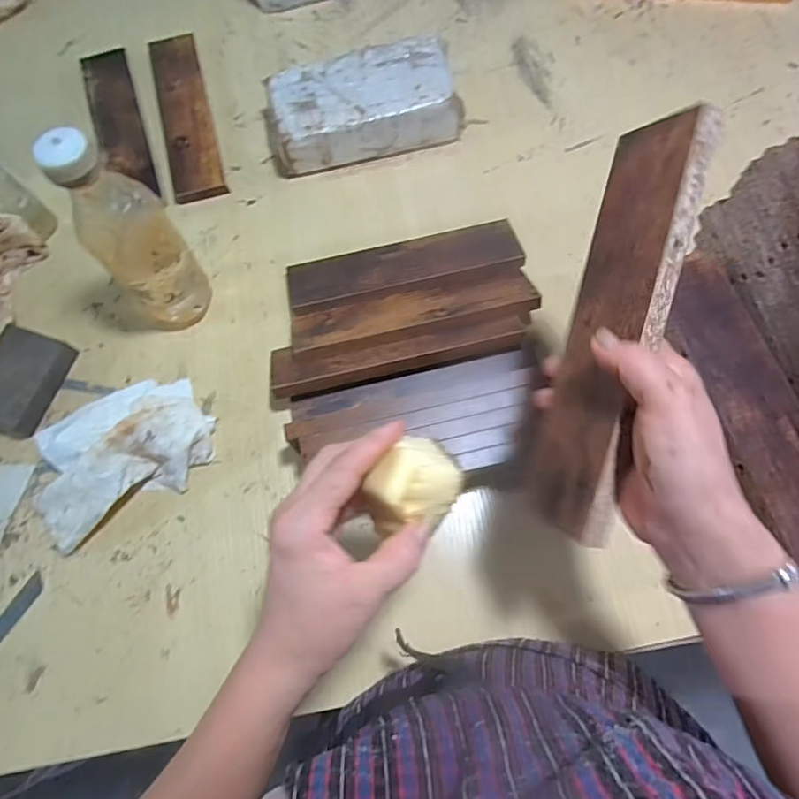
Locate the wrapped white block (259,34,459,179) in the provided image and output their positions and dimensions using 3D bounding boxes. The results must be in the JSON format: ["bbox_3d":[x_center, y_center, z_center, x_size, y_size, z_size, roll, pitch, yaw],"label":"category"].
[{"bbox_3d":[-0.045,-0.336,0.580,0.216,0.063,0.106,-16,74,-5],"label":"wrapped white block"}]

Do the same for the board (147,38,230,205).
[{"bbox_3d":[-0.260,-0.348,0.608,0.060,0.013,0.250,-15,74,-4],"label":"board"}]

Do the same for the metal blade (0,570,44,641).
[{"bbox_3d":[-0.357,0.203,0.450,0.015,0.004,0.101,36,75,-3],"label":"metal blade"}]

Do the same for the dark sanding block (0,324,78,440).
[{"bbox_3d":[-0.381,-0.018,0.501,0.069,0.031,0.102,19,74,6],"label":"dark sanding block"}]

